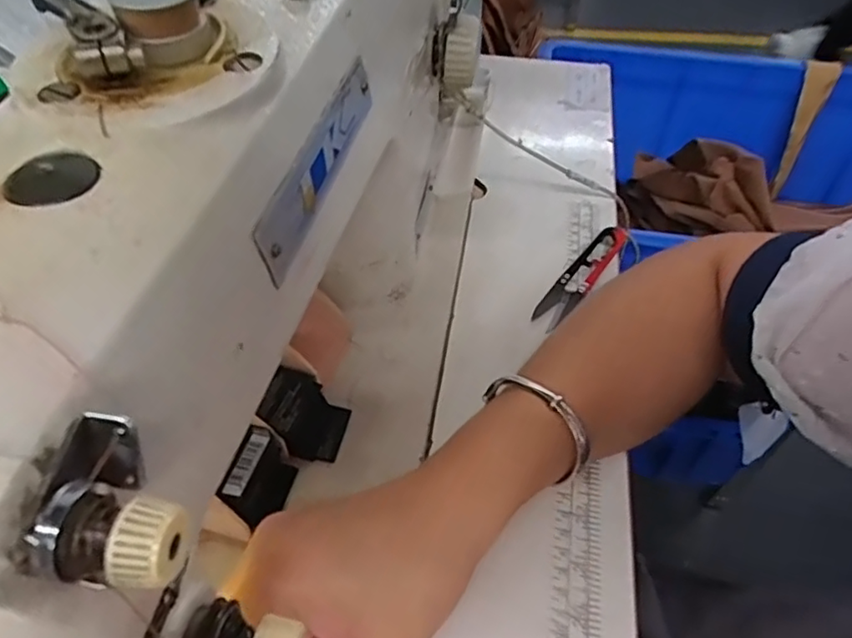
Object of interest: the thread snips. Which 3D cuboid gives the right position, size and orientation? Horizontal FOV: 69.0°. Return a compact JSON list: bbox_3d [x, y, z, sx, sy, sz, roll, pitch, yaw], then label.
[{"bbox_3d":[0.110,-0.031,0.437,0.022,0.014,0.107,31,56,23],"label":"thread snips"}]

